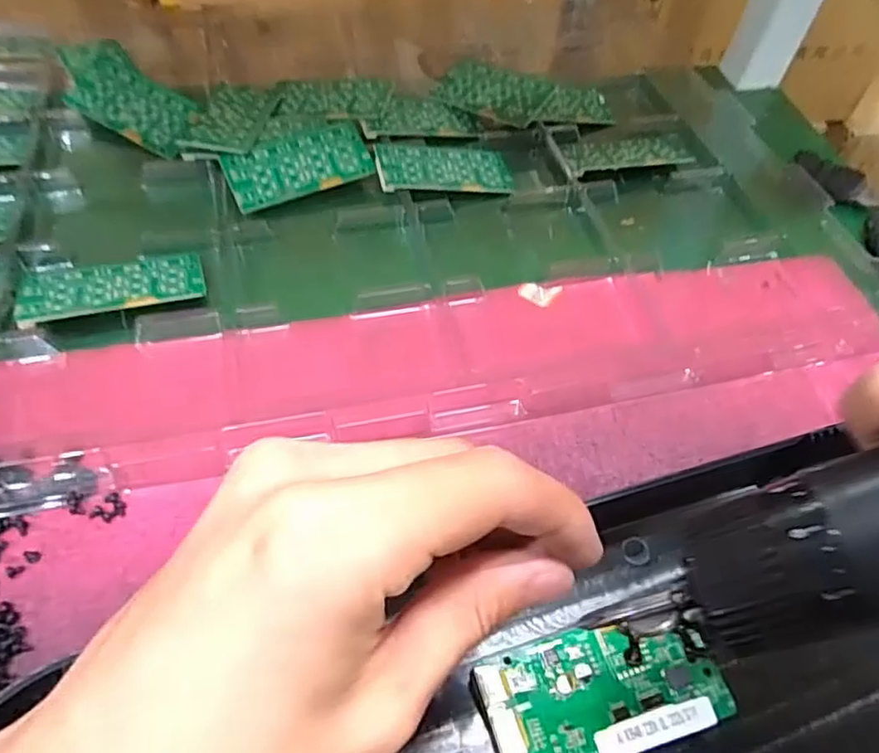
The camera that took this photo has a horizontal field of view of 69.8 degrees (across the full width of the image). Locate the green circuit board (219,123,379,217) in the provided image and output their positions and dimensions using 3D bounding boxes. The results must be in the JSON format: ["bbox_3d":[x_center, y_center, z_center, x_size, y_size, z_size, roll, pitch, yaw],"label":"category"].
[{"bbox_3d":[-0.094,-0.142,0.423,0.094,0.004,0.046,-23,75,-15],"label":"green circuit board"}]

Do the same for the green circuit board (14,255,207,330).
[{"bbox_3d":[-0.183,-0.053,0.352,0.093,0.007,0.044,-15,58,-15],"label":"green circuit board"}]

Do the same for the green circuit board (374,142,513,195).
[{"bbox_3d":[0.004,-0.147,0.436,0.094,0.008,0.052,-1,56,-8],"label":"green circuit board"}]

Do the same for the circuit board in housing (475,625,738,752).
[{"bbox_3d":[0.065,0.124,0.248,0.094,0.012,0.046,-11,59,-14],"label":"circuit board in housing"}]

